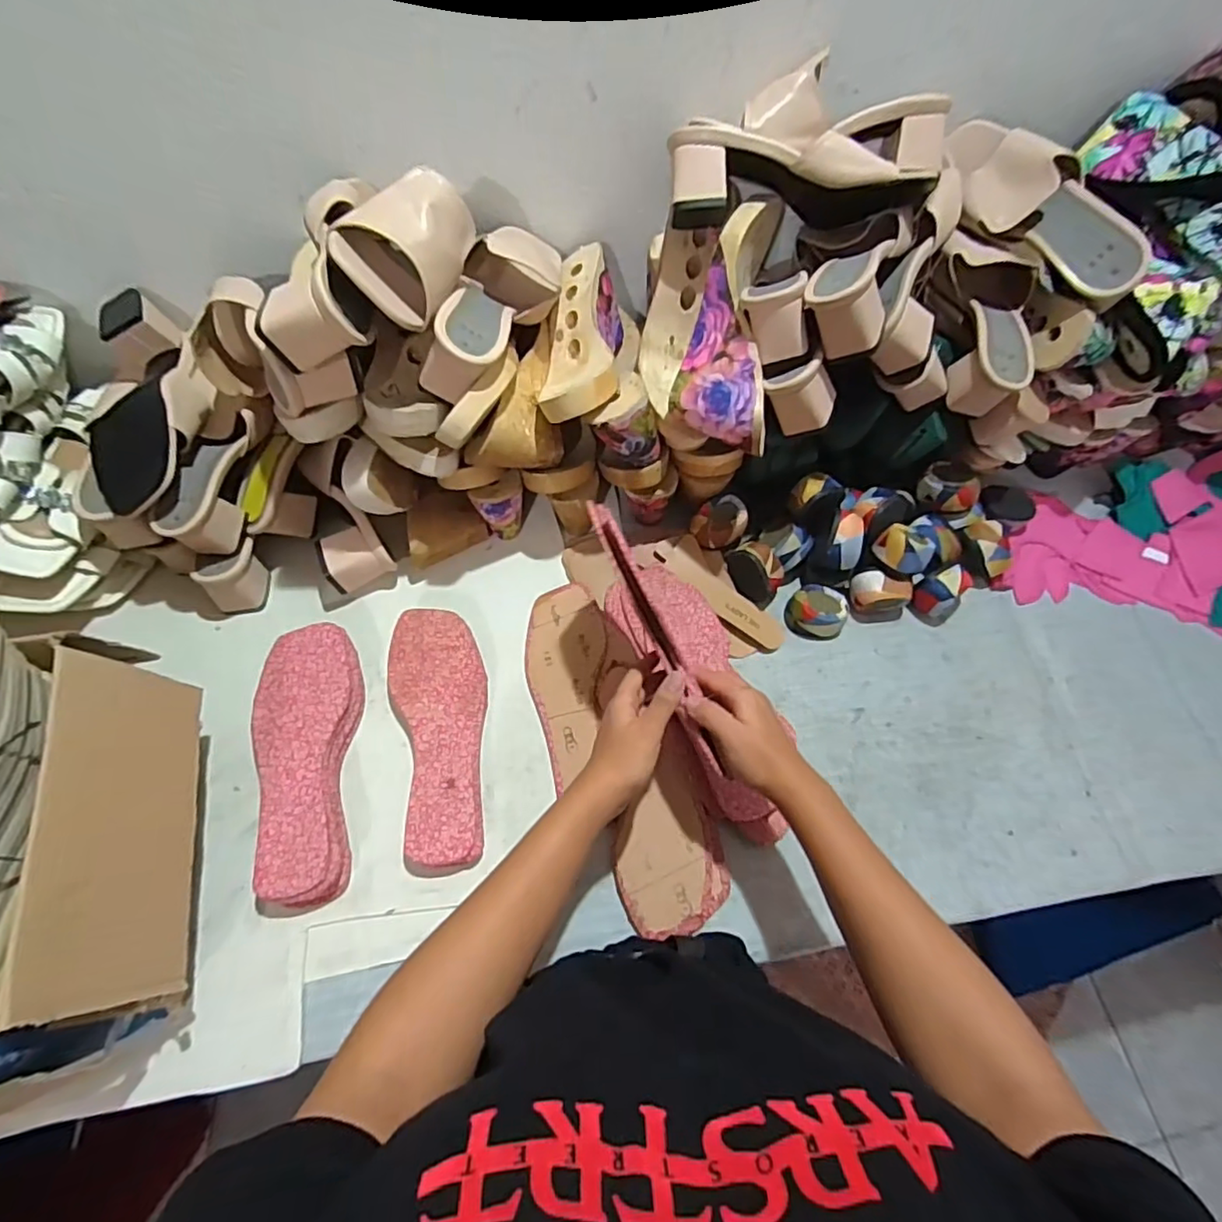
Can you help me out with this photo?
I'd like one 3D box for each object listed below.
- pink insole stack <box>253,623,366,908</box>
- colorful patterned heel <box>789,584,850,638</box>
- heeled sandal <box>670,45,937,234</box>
[{"bbox_3d":[-0.280,0.132,0.563,0.084,0.032,0.246,-7,62,-6],"label":"pink insole stack"},{"bbox_3d":[0.226,0.002,0.674,0.060,0.031,0.055,1,62,-2],"label":"colorful patterned heel"},{"bbox_3d":[0.171,-0.399,0.548,0.236,0.089,0.101,0,62,-3],"label":"heeled sandal"}]

